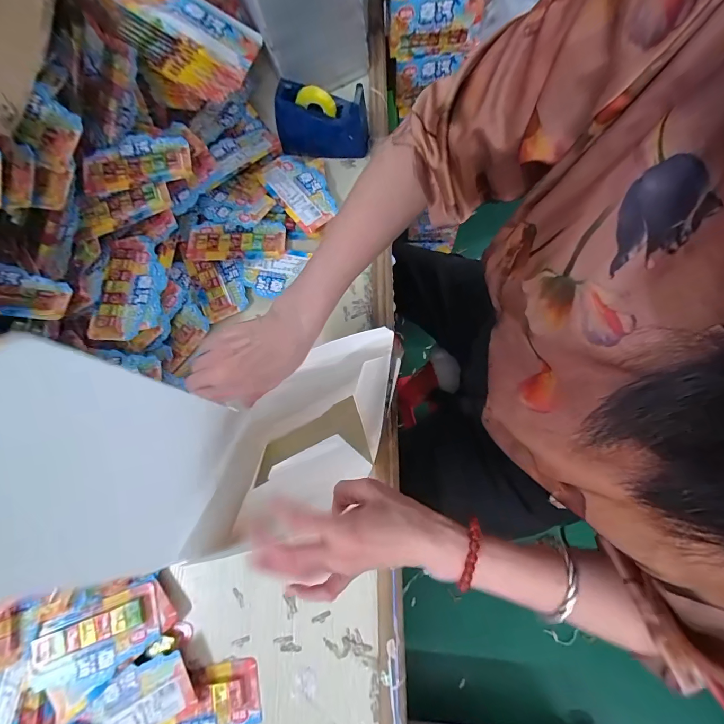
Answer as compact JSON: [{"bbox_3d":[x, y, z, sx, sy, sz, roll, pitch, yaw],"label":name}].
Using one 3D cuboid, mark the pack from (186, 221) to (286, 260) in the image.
[{"bbox_3d":[-0.190,-0.185,0.519,0.144,0.015,0.060,-4,75,4],"label":"pack"}]

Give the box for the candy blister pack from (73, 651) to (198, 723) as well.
[{"bbox_3d":[-0.248,0.371,0.374,0.116,0.006,0.063,-28,74,-3],"label":"candy blister pack"}]

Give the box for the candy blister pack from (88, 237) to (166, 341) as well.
[{"bbox_3d":[-0.314,-0.105,0.468,0.082,0.019,0.153,1,75,5],"label":"candy blister pack"}]

